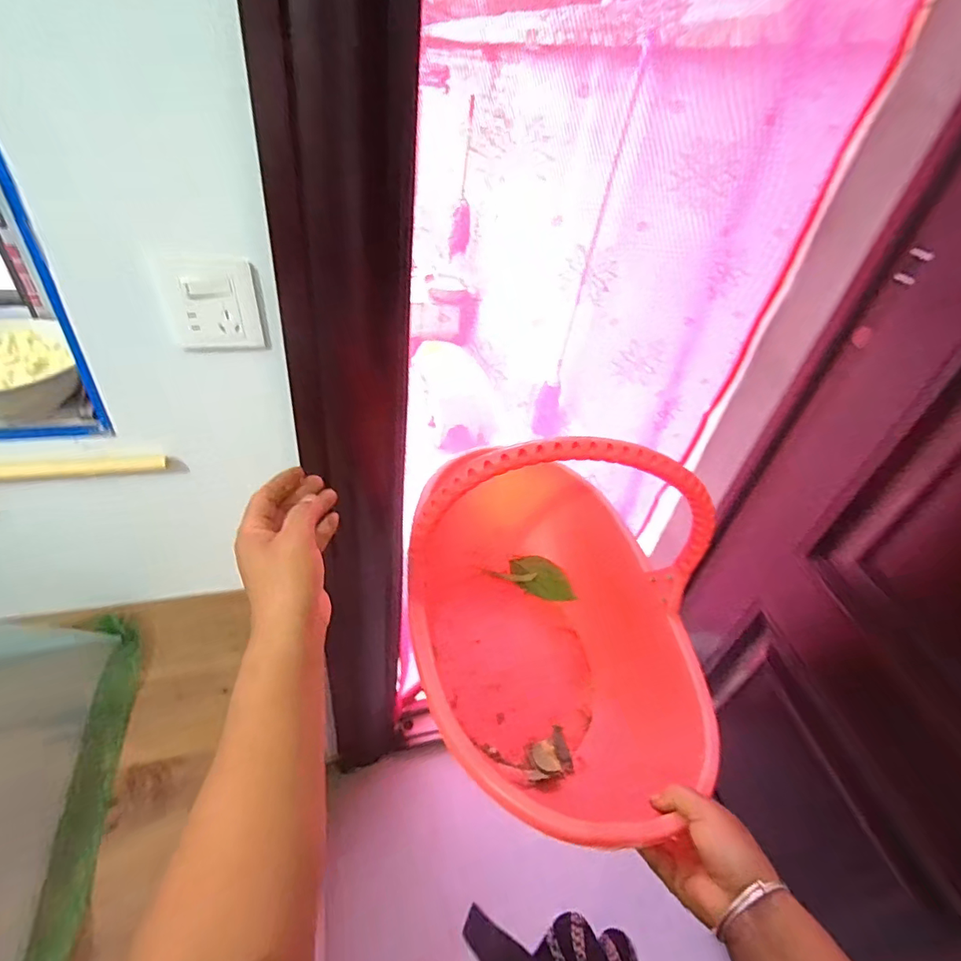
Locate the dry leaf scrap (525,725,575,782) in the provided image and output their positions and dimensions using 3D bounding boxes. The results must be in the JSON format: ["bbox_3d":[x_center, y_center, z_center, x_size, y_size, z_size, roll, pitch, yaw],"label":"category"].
[{"bbox_3d":[0.077,0.321,0.577,0.060,0.010,0.050,-9,44,-18],"label":"dry leaf scrap"}]

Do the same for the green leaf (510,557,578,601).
[{"bbox_3d":[0.099,0.157,0.789,0.110,0.010,0.057,23,75,19],"label":"green leaf"}]

